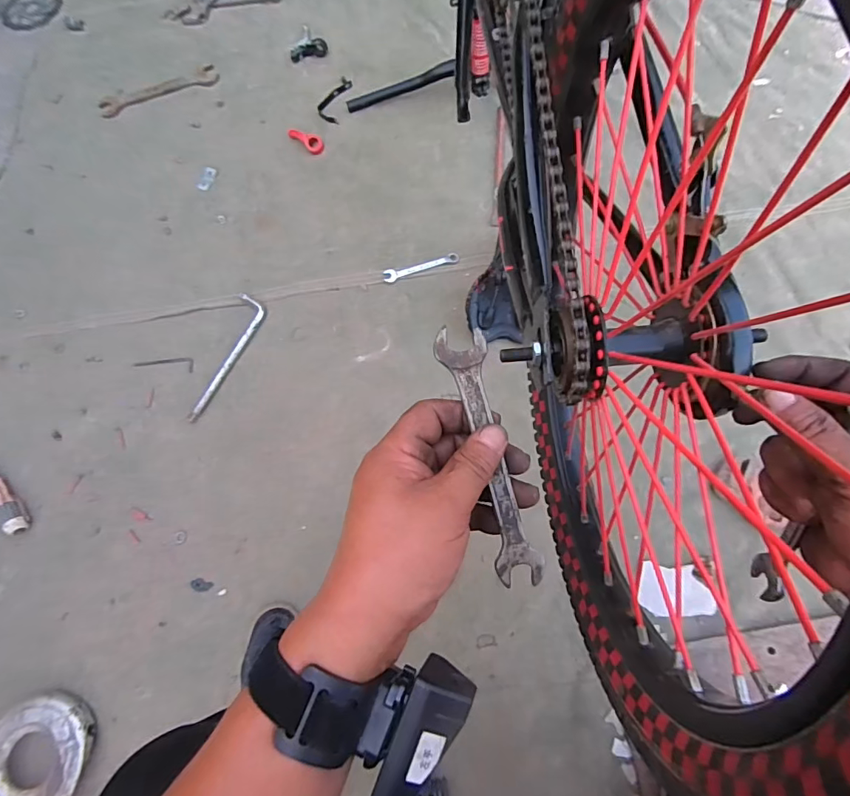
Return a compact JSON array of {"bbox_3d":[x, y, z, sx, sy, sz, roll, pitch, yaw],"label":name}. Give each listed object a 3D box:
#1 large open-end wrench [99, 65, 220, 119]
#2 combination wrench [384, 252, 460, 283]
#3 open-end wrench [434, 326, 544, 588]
[{"bbox_3d":[-0.570,-0.659,1.023,0.252,0.010,0.060,-22,76,-4],"label":"large open-end wrench"},{"bbox_3d":[-0.005,-0.244,0.890,0.145,0.012,0.026,-18,76,-2],"label":"combination wrench"},{"bbox_3d":[0.038,0.035,0.280,0.030,0.004,0.155,-14,92,-2],"label":"open-end wrench"}]

